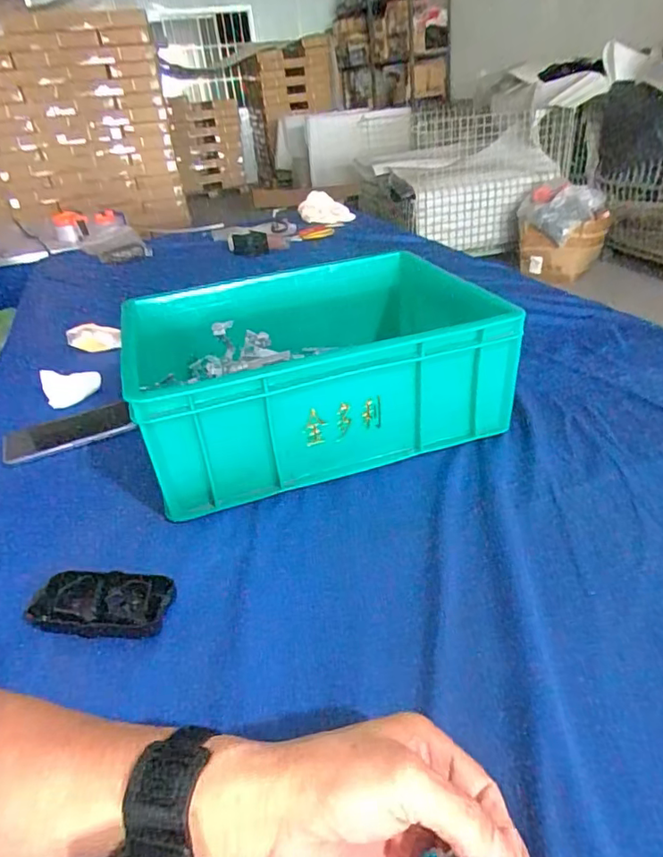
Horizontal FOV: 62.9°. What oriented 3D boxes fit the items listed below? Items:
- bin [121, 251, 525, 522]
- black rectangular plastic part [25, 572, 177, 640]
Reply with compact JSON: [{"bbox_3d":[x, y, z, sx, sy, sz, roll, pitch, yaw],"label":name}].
[{"bbox_3d":[-0.017,-0.087,0.672,0.417,0.142,0.324,-14,32,-13],"label":"bin"},{"bbox_3d":[-0.182,0.143,0.440,0.112,0.026,0.049,-4,32,4],"label":"black rectangular plastic part"}]

